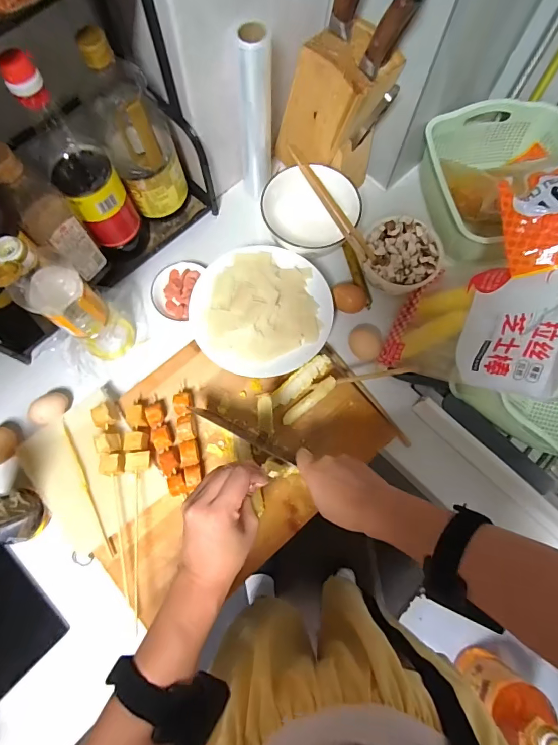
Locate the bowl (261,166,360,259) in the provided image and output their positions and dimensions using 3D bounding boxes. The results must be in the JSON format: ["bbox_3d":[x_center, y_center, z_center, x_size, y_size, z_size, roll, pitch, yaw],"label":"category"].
[{"bbox_3d":[0.051,-0.246,0.633,0.145,0.061,0.139,0,74,-2],"label":"bowl"}]

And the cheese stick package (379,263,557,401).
[{"bbox_3d":[0.265,-0.071,0.524,0.233,0.041,0.183,16,71,50],"label":"cheese stick package"}]

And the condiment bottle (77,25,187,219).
[{"bbox_3d":[-0.189,-0.324,0.542,0.087,0.218,0.091,-15,75,-6],"label":"condiment bottle"}]

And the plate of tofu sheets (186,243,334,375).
[{"bbox_3d":[-0.026,-0.091,0.598,0.200,0.048,0.194,0,74,-2],"label":"plate of tofu sheets"}]

